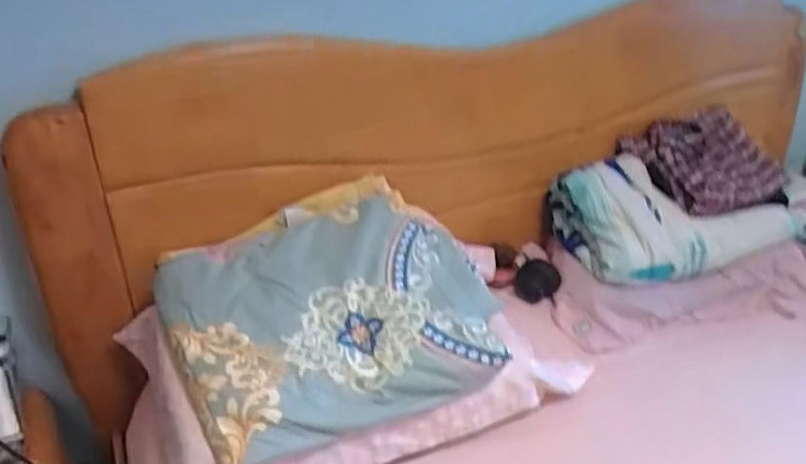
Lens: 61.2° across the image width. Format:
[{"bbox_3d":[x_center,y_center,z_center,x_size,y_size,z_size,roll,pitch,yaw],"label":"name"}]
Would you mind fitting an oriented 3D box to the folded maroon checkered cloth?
[{"bbox_3d":[0.650,-0.158,1.465,0.311,0.050,0.249,-17,58,-26],"label":"folded maroon checkered cloth"}]

